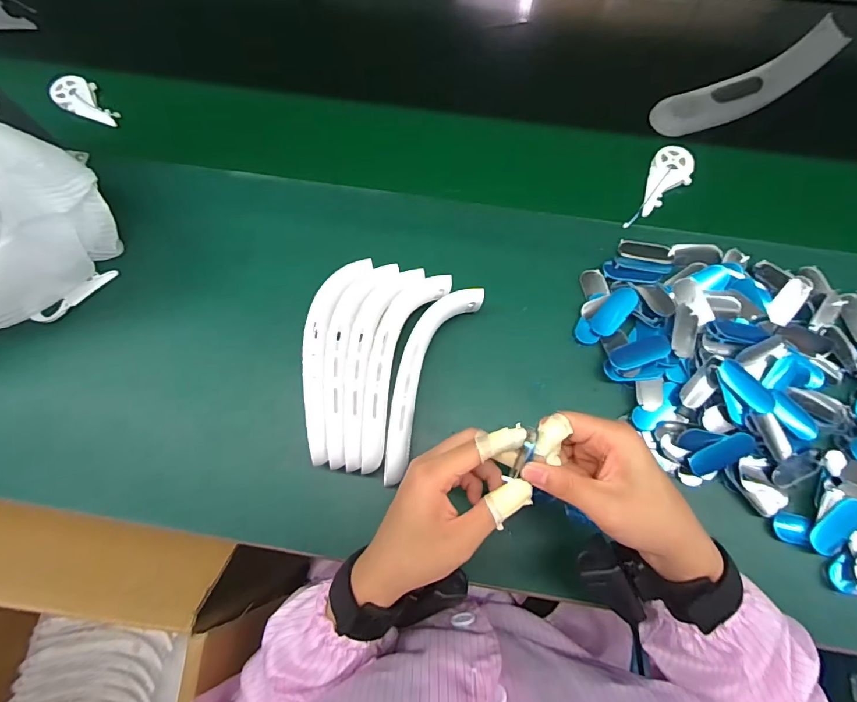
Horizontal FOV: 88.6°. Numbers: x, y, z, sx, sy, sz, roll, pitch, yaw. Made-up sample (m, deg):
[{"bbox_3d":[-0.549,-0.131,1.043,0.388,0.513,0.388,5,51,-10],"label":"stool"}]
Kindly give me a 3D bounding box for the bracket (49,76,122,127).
[{"bbox_3d":[-0.438,-0.323,0.561,0.104,0.015,0.046,24,75,8],"label":"bracket"}]

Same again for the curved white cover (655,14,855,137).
[{"bbox_3d":[0.373,-0.313,0.526,0.197,0.039,0.056,-22,73,14],"label":"curved white cover"}]

